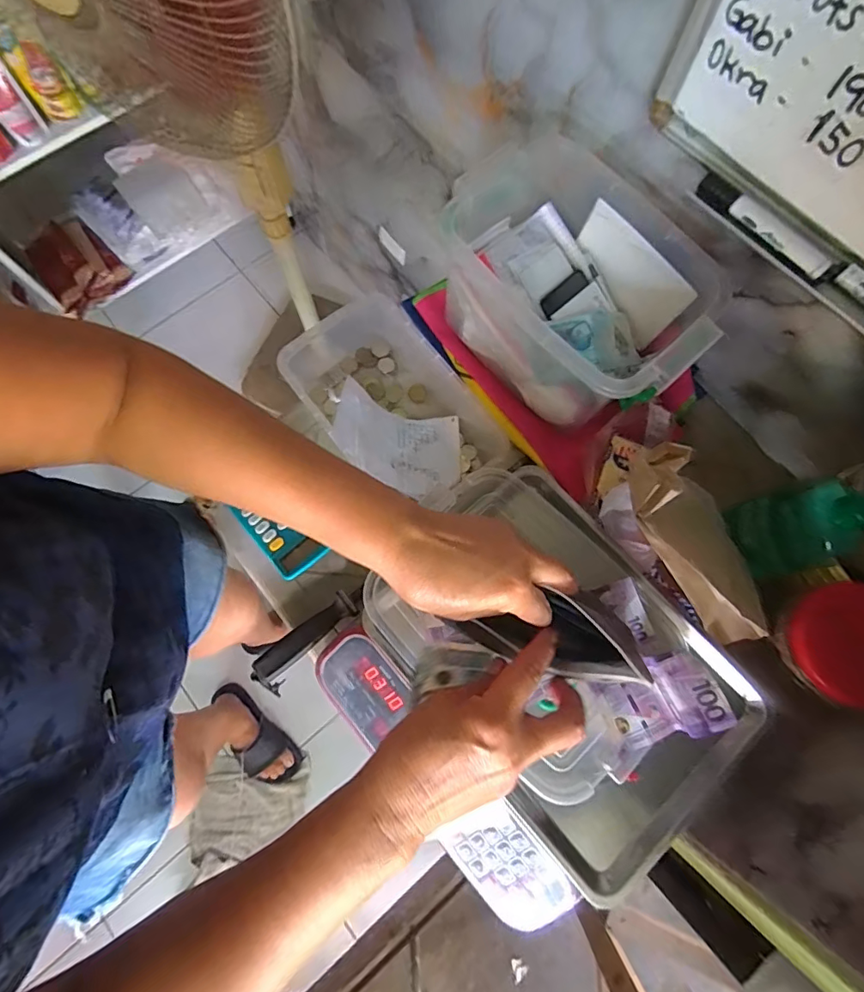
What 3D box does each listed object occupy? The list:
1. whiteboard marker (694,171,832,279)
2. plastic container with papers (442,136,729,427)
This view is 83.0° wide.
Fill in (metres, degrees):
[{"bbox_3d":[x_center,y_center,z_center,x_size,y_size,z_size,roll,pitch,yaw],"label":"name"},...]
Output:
[{"bbox_3d":[0.292,-0.240,0.431,0.133,0.012,0.022,43,79,9],"label":"whiteboard marker"},{"bbox_3d":[0.154,-0.221,0.555,0.191,0.145,0.288,-35,79,-9],"label":"plastic container with papers"}]

